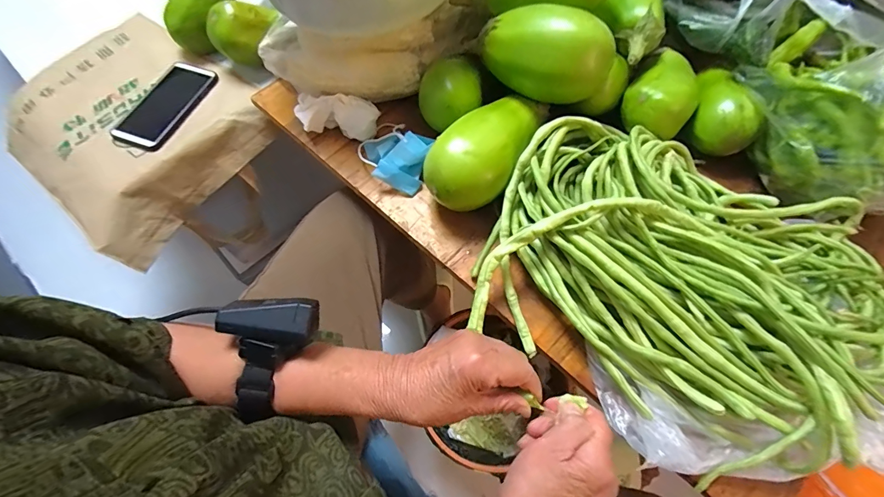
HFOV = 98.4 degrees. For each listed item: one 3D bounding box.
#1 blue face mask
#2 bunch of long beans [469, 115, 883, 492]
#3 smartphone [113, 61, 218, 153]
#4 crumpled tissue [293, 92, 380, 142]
[{"bbox_3d":[-0.062,-0.121,0.473,0.104,0.041,0.075,42,71,17],"label":"blue face mask"},{"bbox_3d":[0.246,0.022,0.378,0.384,0.083,0.281,27,68,11],"label":"bunch of long beans"},{"bbox_3d":[-0.405,-0.211,0.559,0.082,0.010,0.155,19,66,8],"label":"smartphone"},{"bbox_3d":[-0.134,-0.172,0.493,0.103,0.040,0.043,4,65,1],"label":"crumpled tissue"}]

